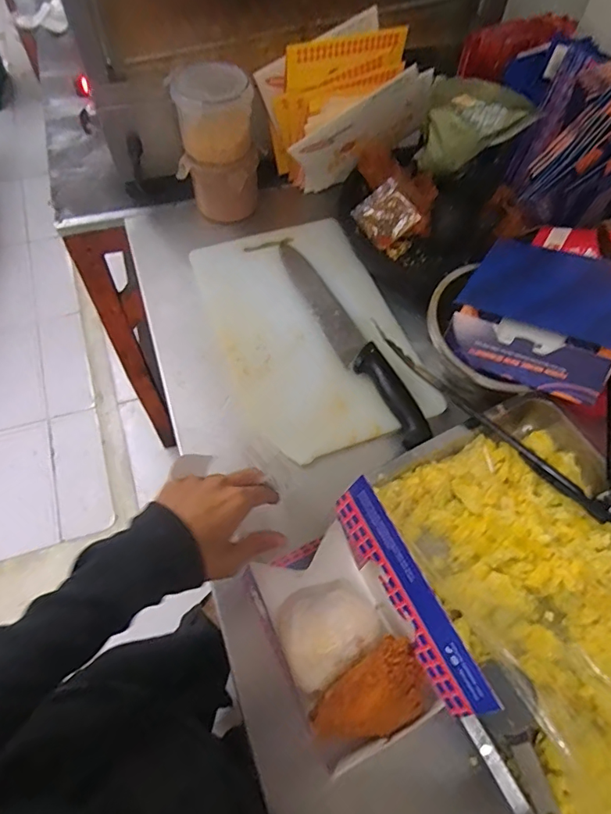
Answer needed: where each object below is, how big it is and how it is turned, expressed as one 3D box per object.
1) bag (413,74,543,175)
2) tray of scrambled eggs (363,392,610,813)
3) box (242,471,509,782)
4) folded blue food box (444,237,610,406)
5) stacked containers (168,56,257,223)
[{"bbox_3d":[0.216,-0.350,0.628,0.128,0.151,0.062,14,61,4],"label":"bag"},{"bbox_3d":[0.249,0.191,0.465,0.289,0.044,0.397,-22,65,-15],"label":"tray of scrambled eggs"},{"bbox_3d":[0.037,0.182,0.398,0.106,0.156,0.170,-21,65,-15],"label":"box"},{"bbox_3d":[0.265,-0.110,0.534,0.179,0.017,0.179,33,88,35],"label":"folded blue food box"},{"bbox_3d":[-0.124,-0.363,0.677,0.109,0.169,0.106,0,61,-4],"label":"stacked containers"}]

